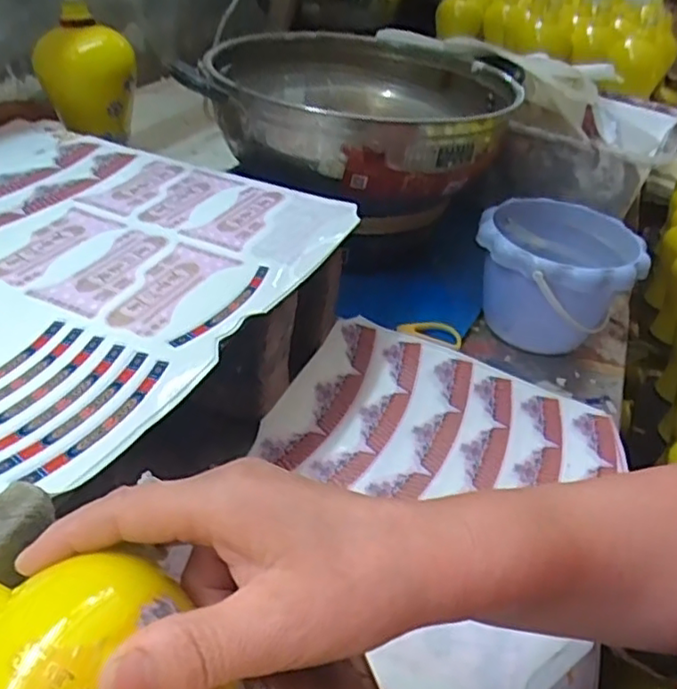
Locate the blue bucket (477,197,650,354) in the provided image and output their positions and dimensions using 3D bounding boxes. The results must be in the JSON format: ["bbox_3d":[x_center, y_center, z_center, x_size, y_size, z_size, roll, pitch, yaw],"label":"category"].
[{"bbox_3d":[0.214,-0.064,0.661,0.156,0.114,0.159,12,37,7],"label":"blue bucket"}]

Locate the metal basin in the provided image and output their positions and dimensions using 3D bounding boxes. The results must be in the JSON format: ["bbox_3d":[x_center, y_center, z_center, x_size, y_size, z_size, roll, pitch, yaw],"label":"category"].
[{"bbox_3d":[0.025,-0.260,0.741,0.324,0.124,0.374,11,37,1],"label":"metal basin"}]

